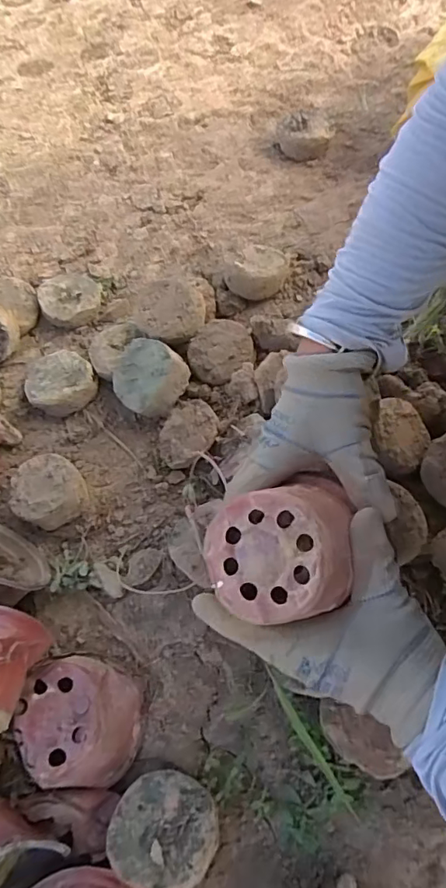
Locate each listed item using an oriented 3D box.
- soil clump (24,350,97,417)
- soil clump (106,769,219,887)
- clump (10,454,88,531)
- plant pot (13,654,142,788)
[{"bbox_3d":[-0.174,-0.066,0.555,0.070,0.031,0.063,-19,63,-6],"label":"soil clump"},{"bbox_3d":[-0.041,0.277,0.371,0.073,0.040,0.067,-1,62,3],"label":"soil clump"},{"bbox_3d":[-0.170,0.046,0.495,0.064,0.034,0.064,-2,62,3],"label":"clump"},{"bbox_3d":[-0.109,0.211,0.392,0.079,0.062,0.084,-2,62,3],"label":"plant pot"}]

